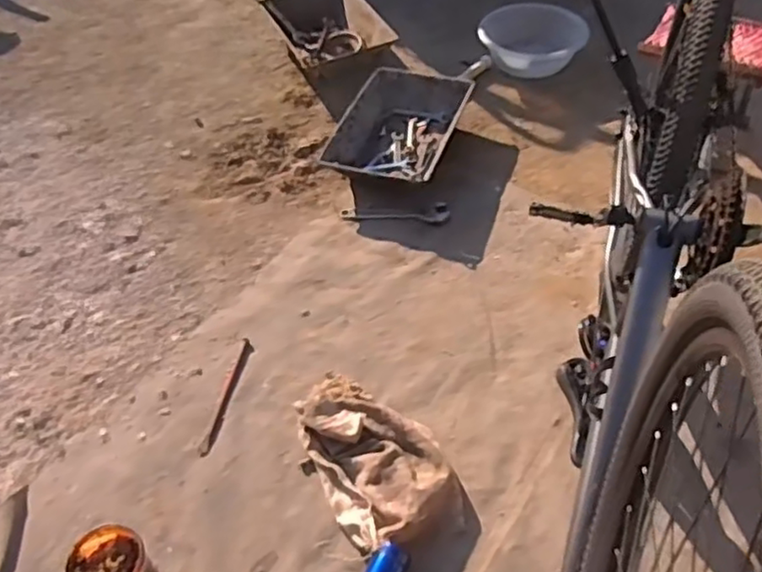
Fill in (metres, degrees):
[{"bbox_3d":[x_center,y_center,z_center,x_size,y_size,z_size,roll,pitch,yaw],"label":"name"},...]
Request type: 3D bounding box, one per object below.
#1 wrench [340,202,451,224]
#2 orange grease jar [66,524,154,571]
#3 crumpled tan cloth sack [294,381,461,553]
[{"bbox_3d":[0.040,-0.184,1.816,0.288,0.014,0.078,-7,49,-2],"label":"wrench"},{"bbox_3d":[-0.455,0.495,1.163,0.131,0.122,0.121,23,55,21],"label":"orange grease jar"},{"bbox_3d":[-0.010,0.326,1.333,0.241,0.070,0.388,-22,51,-14],"label":"crumpled tan cloth sack"}]

